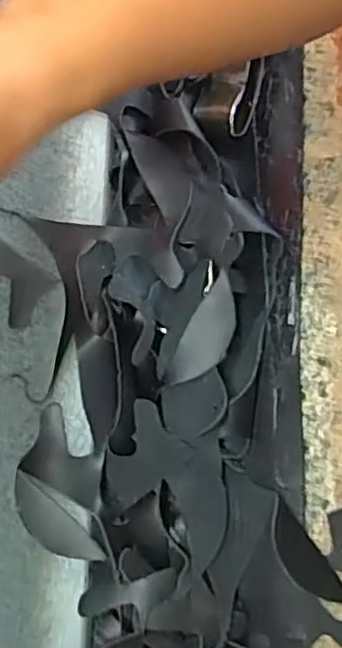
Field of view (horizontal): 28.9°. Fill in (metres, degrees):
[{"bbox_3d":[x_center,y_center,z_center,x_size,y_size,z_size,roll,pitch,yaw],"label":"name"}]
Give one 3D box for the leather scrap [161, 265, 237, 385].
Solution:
[{"bbox_3d":[0.027,0.005,0.458,0.031,0.010,0.084,24,81,4],"label":"leather scrap"}]

